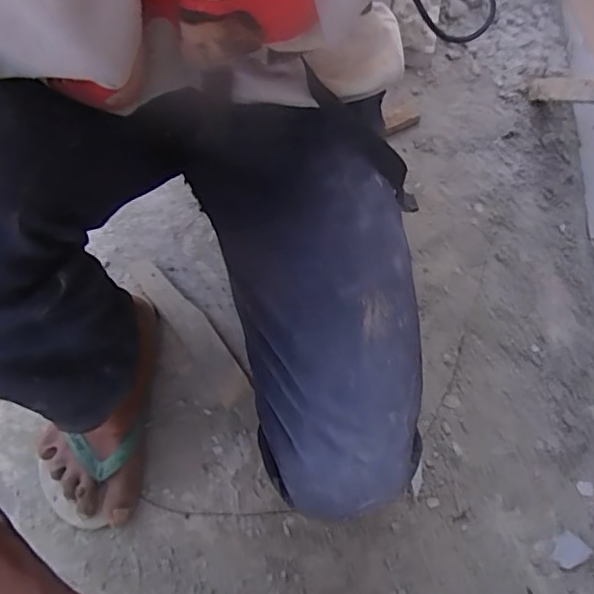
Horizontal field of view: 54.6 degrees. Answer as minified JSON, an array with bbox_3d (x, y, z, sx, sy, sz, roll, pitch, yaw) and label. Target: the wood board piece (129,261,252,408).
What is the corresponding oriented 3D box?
[{"bbox_3d":[-0.130,0.037,0.701,0.044,0.009,0.212,-34,75,-11],"label":"wood board piece"}]

